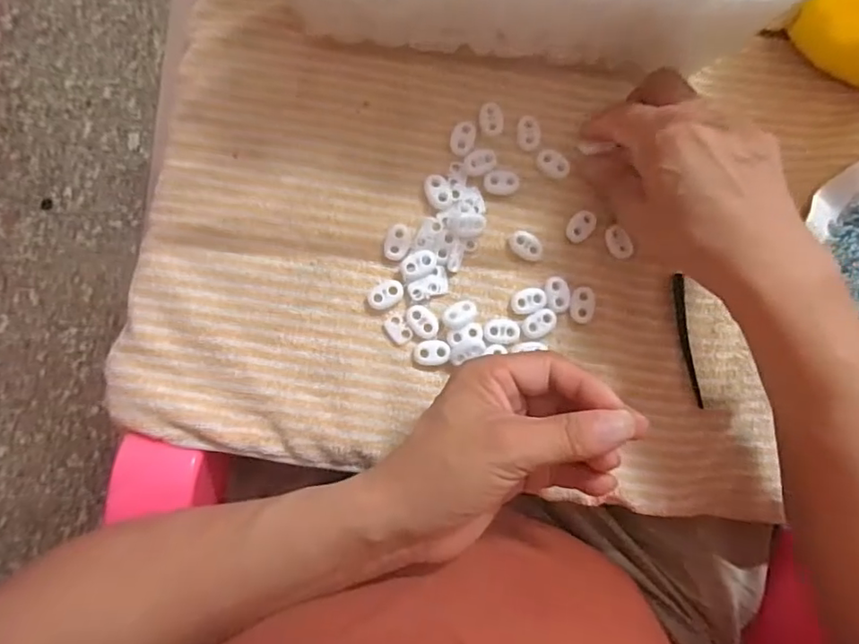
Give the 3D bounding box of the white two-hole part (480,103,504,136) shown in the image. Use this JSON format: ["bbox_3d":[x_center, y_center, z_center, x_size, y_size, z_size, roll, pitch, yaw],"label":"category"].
[{"bbox_3d":[0.040,-0.130,0.355,0.015,0.004,0.022,-1,85,-5],"label":"white two-hole part"}]

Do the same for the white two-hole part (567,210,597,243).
[{"bbox_3d":[0.097,-0.061,0.355,0.015,0.005,0.023,43,83,-1],"label":"white two-hole part"}]

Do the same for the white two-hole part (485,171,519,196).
[{"bbox_3d":[0.046,-0.088,0.352,0.022,0.004,0.015,5,85,-5],"label":"white two-hole part"}]

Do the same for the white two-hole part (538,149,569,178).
[{"bbox_3d":[0.080,-0.102,0.355,0.021,0.004,0.015,38,83,-1],"label":"white two-hole part"}]

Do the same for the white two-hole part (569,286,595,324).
[{"bbox_3d":[0.096,-0.011,0.351,0.015,0.007,0.023,6,85,-5],"label":"white two-hole part"}]

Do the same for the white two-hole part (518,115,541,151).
[{"bbox_3d":[0.064,-0.121,0.356,0.014,0.004,0.022,0,85,-5],"label":"white two-hole part"}]

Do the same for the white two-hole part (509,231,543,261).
[{"bbox_3d":[0.061,-0.048,0.351,0.023,0.006,0.015,25,83,-3],"label":"white two-hole part"}]

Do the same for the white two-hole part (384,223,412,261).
[{"bbox_3d":[-0.020,-0.049,0.345,0.015,0.006,0.023,17,84,-4],"label":"white two-hole part"}]

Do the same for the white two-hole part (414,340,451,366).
[{"bbox_3d":[0.002,0.019,0.340,0.022,0.004,0.015,-3,86,-6],"label":"white two-hole part"}]

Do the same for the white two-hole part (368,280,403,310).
[{"bbox_3d":[-0.027,-0.017,0.342,0.023,0.005,0.014,-34,89,-7],"label":"white two-hole part"}]

